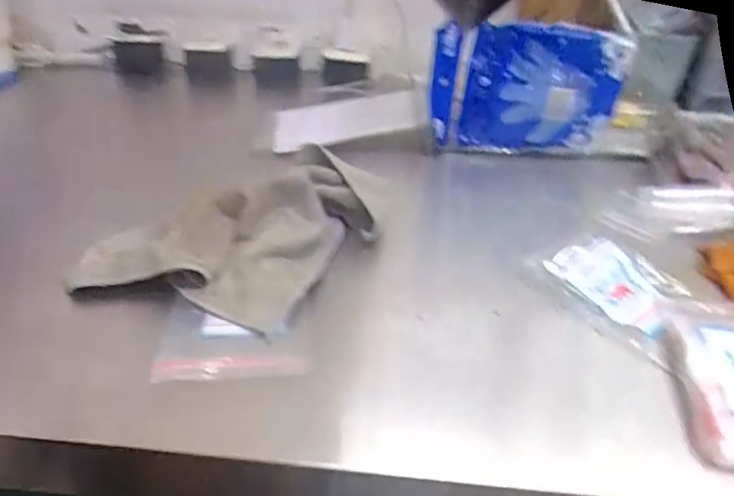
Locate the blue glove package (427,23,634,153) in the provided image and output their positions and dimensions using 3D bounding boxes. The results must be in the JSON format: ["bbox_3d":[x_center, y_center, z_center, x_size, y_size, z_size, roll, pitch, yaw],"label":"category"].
[{"bbox_3d":[0.175,-0.174,0.600,0.202,0.140,0.024,3,33,3],"label":"blue glove package"}]

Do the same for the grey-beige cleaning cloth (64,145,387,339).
[{"bbox_3d":[-0.105,-0.023,0.449,0.209,0.060,0.181,9,34,12],"label":"grey-beige cleaning cloth"}]

